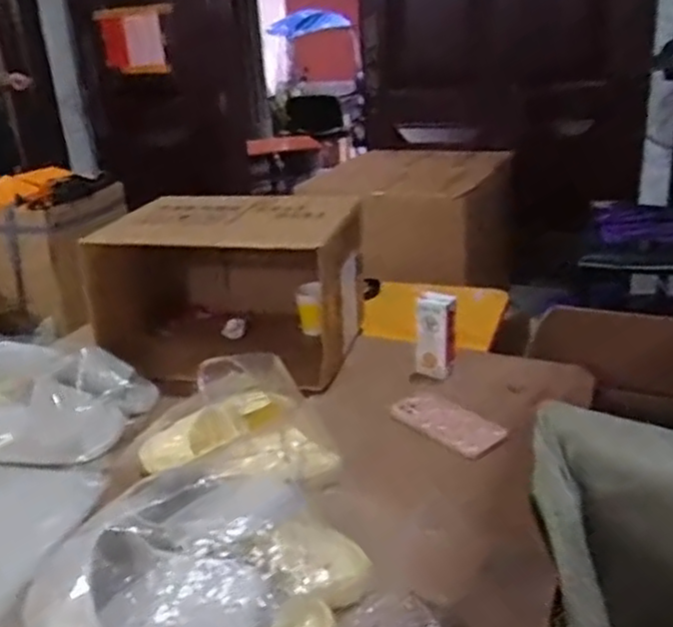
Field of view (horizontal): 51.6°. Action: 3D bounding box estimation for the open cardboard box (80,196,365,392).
[{"bbox_3d":[-0.174,-0.030,1.190,0.427,0.291,0.279,4,24,19],"label":"open cardboard box"}]

